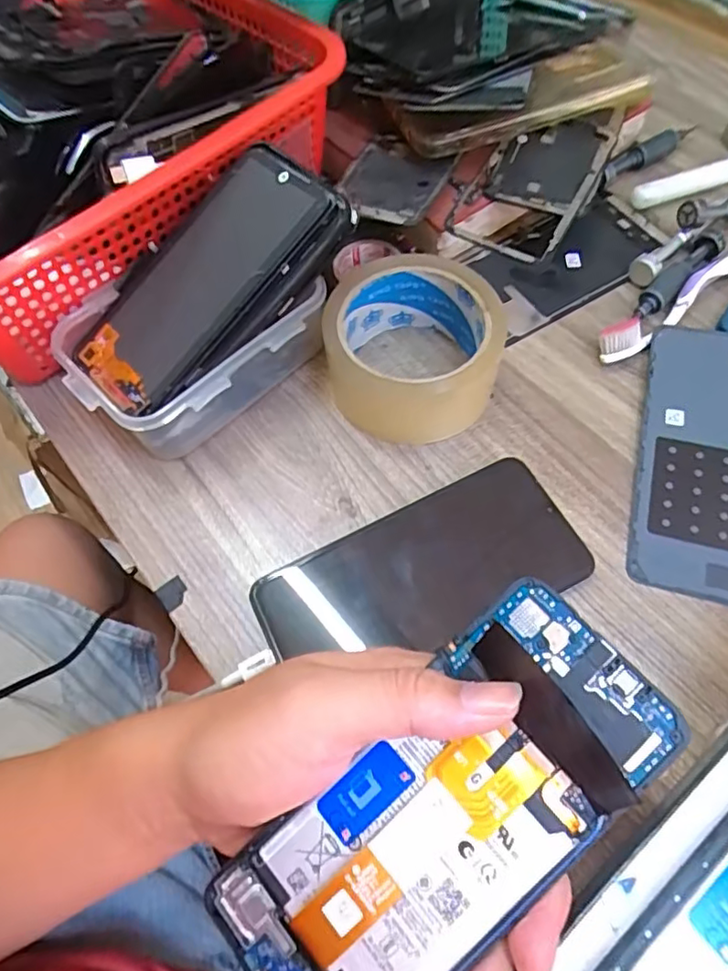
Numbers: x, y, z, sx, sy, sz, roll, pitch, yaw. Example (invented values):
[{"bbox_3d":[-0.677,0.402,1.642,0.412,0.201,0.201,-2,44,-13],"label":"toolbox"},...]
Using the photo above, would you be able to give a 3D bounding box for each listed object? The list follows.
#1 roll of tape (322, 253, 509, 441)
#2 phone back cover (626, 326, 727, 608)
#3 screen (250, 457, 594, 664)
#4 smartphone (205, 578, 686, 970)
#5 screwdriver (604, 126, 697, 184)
[{"bbox_3d":[0.029,-0.077,0.336,0.097,0.052,0.090,-1,63,3],"label":"roll of tape"},{"bbox_3d":[0.189,-0.016,0.319,0.074,0.010,0.160,13,65,10],"label":"phone back cover"},{"bbox_3d":[0.028,0.045,0.296,0.159,0.011,0.069,-25,71,-5],"label":"screen"},{"bbox_3d":[0.024,0.109,0.193,0.164,0.019,0.070,-44,68,-1],"label":"smartphone"},{"bbox_3d":[0.201,-0.238,0.424,0.088,0.015,0.013,-33,66,-13],"label":"screwdriver"}]

